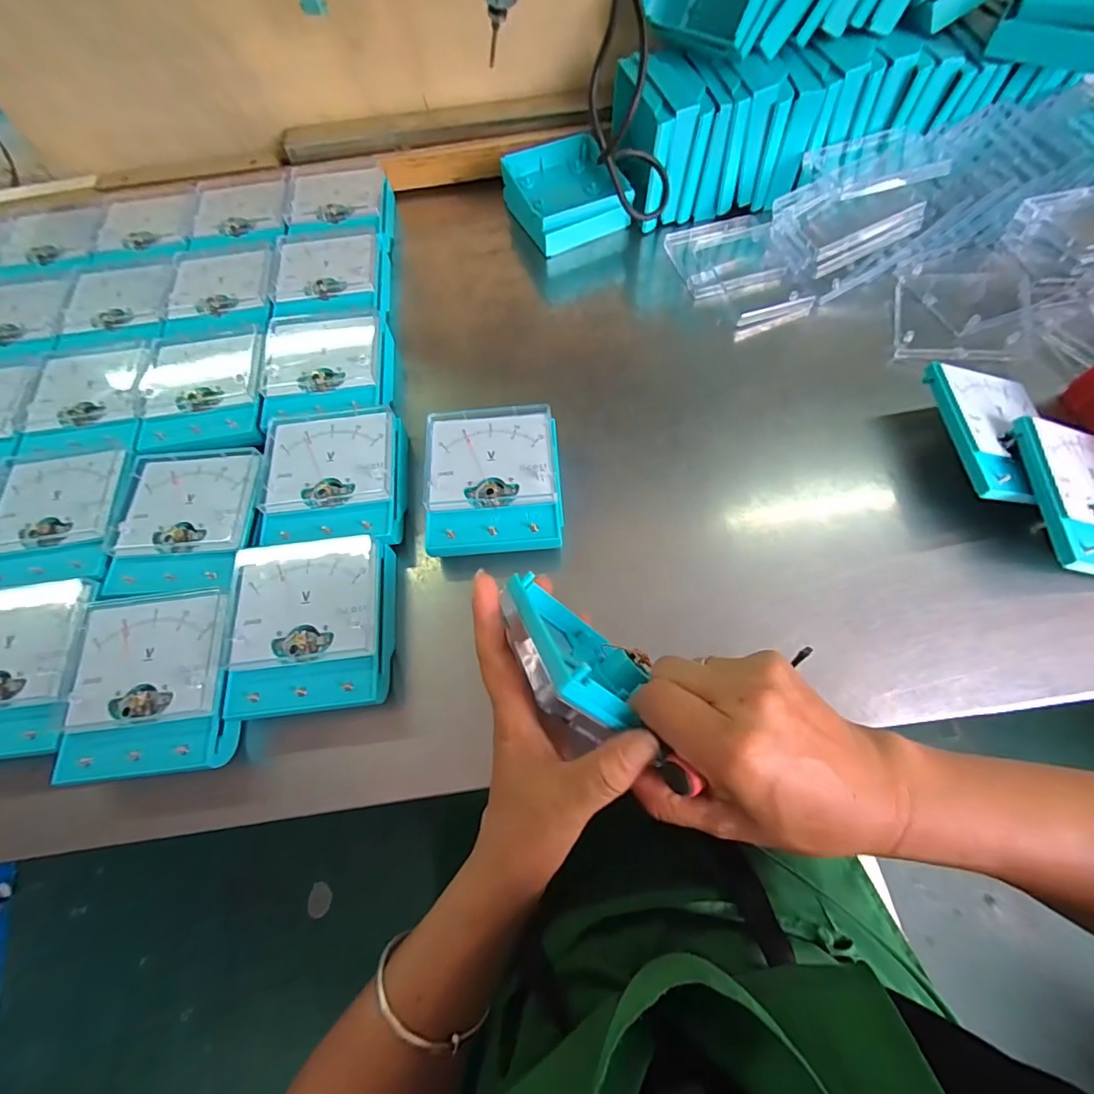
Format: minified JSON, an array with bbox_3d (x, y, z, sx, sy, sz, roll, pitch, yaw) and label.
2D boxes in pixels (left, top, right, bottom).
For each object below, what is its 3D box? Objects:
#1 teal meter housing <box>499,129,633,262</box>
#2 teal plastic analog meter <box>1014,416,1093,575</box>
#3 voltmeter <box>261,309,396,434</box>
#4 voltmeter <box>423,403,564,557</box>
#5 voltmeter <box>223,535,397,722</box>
[{"bbox_3d":[0.023,-0.371,0.519,0.117,0.043,0.112,-24,67,-7],"label":"teal meter housing"},{"bbox_3d":[0.380,-0.034,0.342,0.092,0.012,0.115,8,70,-10],"label":"teal plastic analog meter"},{"bbox_3d":[-0.190,-0.155,0.436,0.107,0.037,0.118,-7,66,0],"label":"voltmeter"},{"bbox_3d":[-0.040,-0.047,0.385,0.100,0.042,0.118,-6,66,1],"label":"voltmeter"},{"bbox_3d":[-0.162,0.054,0.340,0.100,0.039,0.114,-6,66,0],"label":"voltmeter"}]

